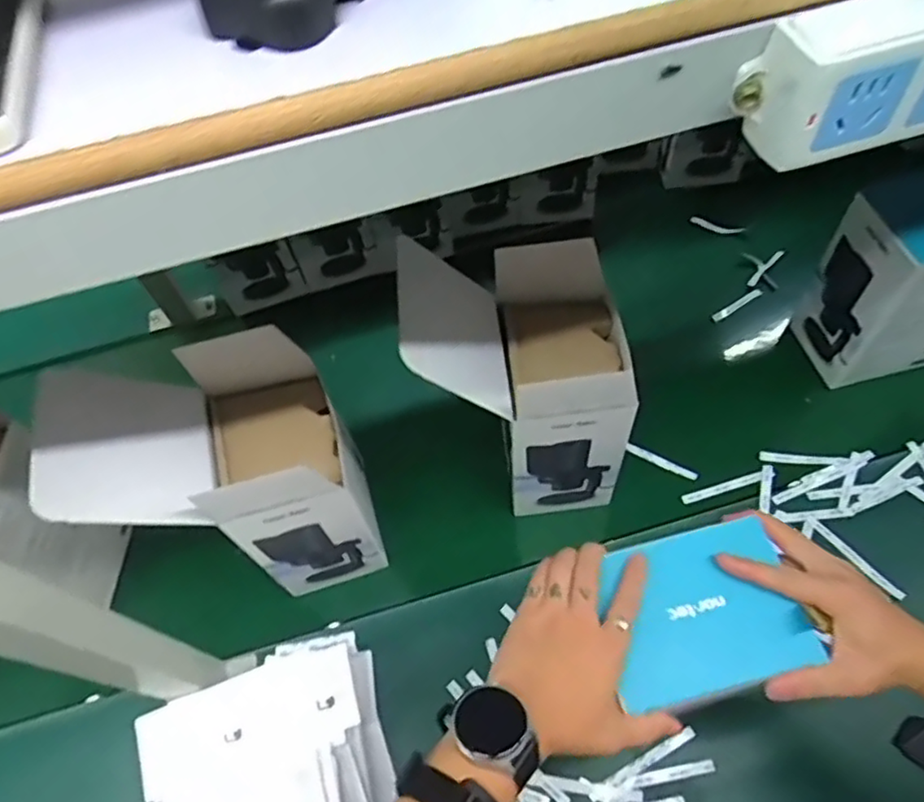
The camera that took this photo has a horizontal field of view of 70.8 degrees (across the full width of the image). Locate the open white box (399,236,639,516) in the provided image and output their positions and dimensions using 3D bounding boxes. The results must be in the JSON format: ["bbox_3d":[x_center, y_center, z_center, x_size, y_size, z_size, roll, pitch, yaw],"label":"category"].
[{"bbox_3d":[0.065,-0.014,0.665,0.216,0.301,0.150,-4,58,2],"label":"open white box"}]

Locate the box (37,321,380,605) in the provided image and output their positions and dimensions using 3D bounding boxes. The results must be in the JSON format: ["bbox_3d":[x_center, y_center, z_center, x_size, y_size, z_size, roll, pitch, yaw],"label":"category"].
[{"bbox_3d":[-0.223,0.081,0.661,0.219,0.314,0.155,-14,58,-4],"label":"box"}]

